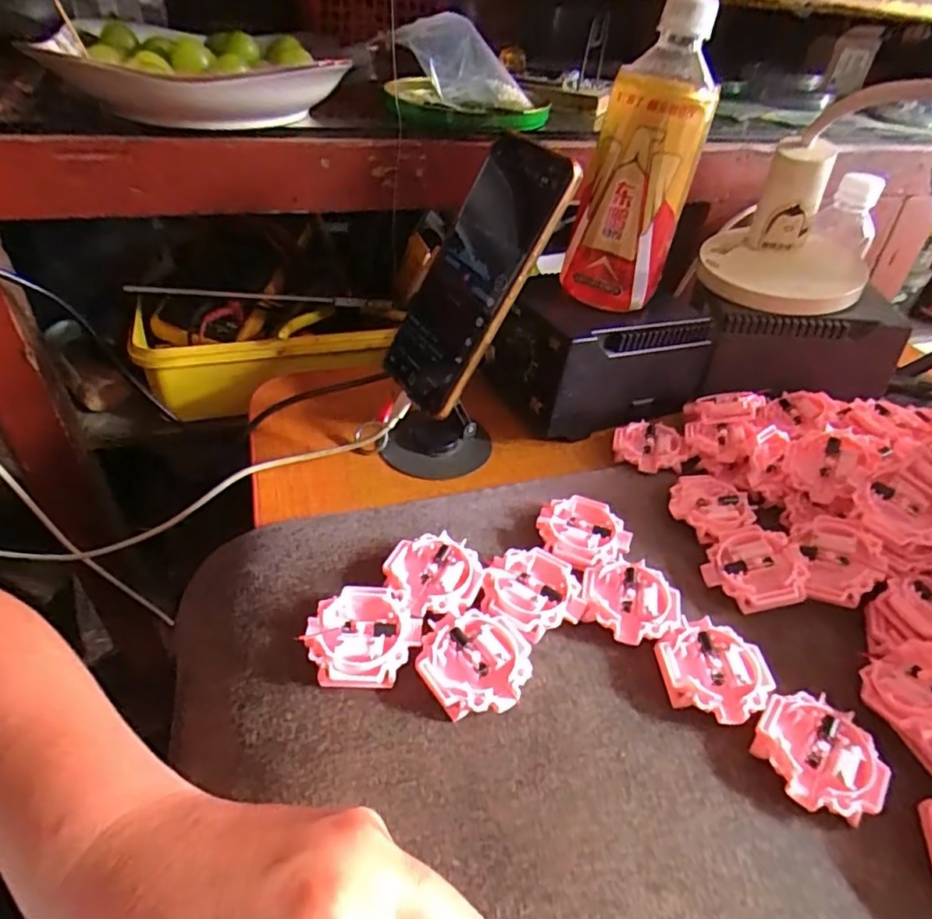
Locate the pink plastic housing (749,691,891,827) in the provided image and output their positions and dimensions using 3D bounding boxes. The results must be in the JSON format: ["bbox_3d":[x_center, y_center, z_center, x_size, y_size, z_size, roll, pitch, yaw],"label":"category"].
[{"bbox_3d":[0.161,0.135,0.276,0.052,0.014,0.050,29,45,25],"label":"pink plastic housing"}]

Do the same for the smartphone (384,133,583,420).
[{"bbox_3d":[0.001,-0.113,0.372,0.012,0.164,0.083,13,27,-43],"label":"smartphone"}]

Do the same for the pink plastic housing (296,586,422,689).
[{"bbox_3d":[-0.051,0.088,0.302,0.054,0.015,0.050,3,40,-3],"label":"pink plastic housing"}]

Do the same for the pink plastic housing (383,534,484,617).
[{"bbox_3d":[-0.018,0.066,0.335,0.051,0.016,0.052,3,40,-3],"label":"pink plastic housing"}]

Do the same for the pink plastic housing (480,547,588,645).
[{"bbox_3d":[0.035,0.073,0.332,0.055,0.015,0.051,3,40,-3],"label":"pink plastic housing"}]

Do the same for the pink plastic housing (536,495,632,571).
[{"bbox_3d":[0.071,0.047,0.371,0.053,0.015,0.054,3,40,-3],"label":"pink plastic housing"}]

